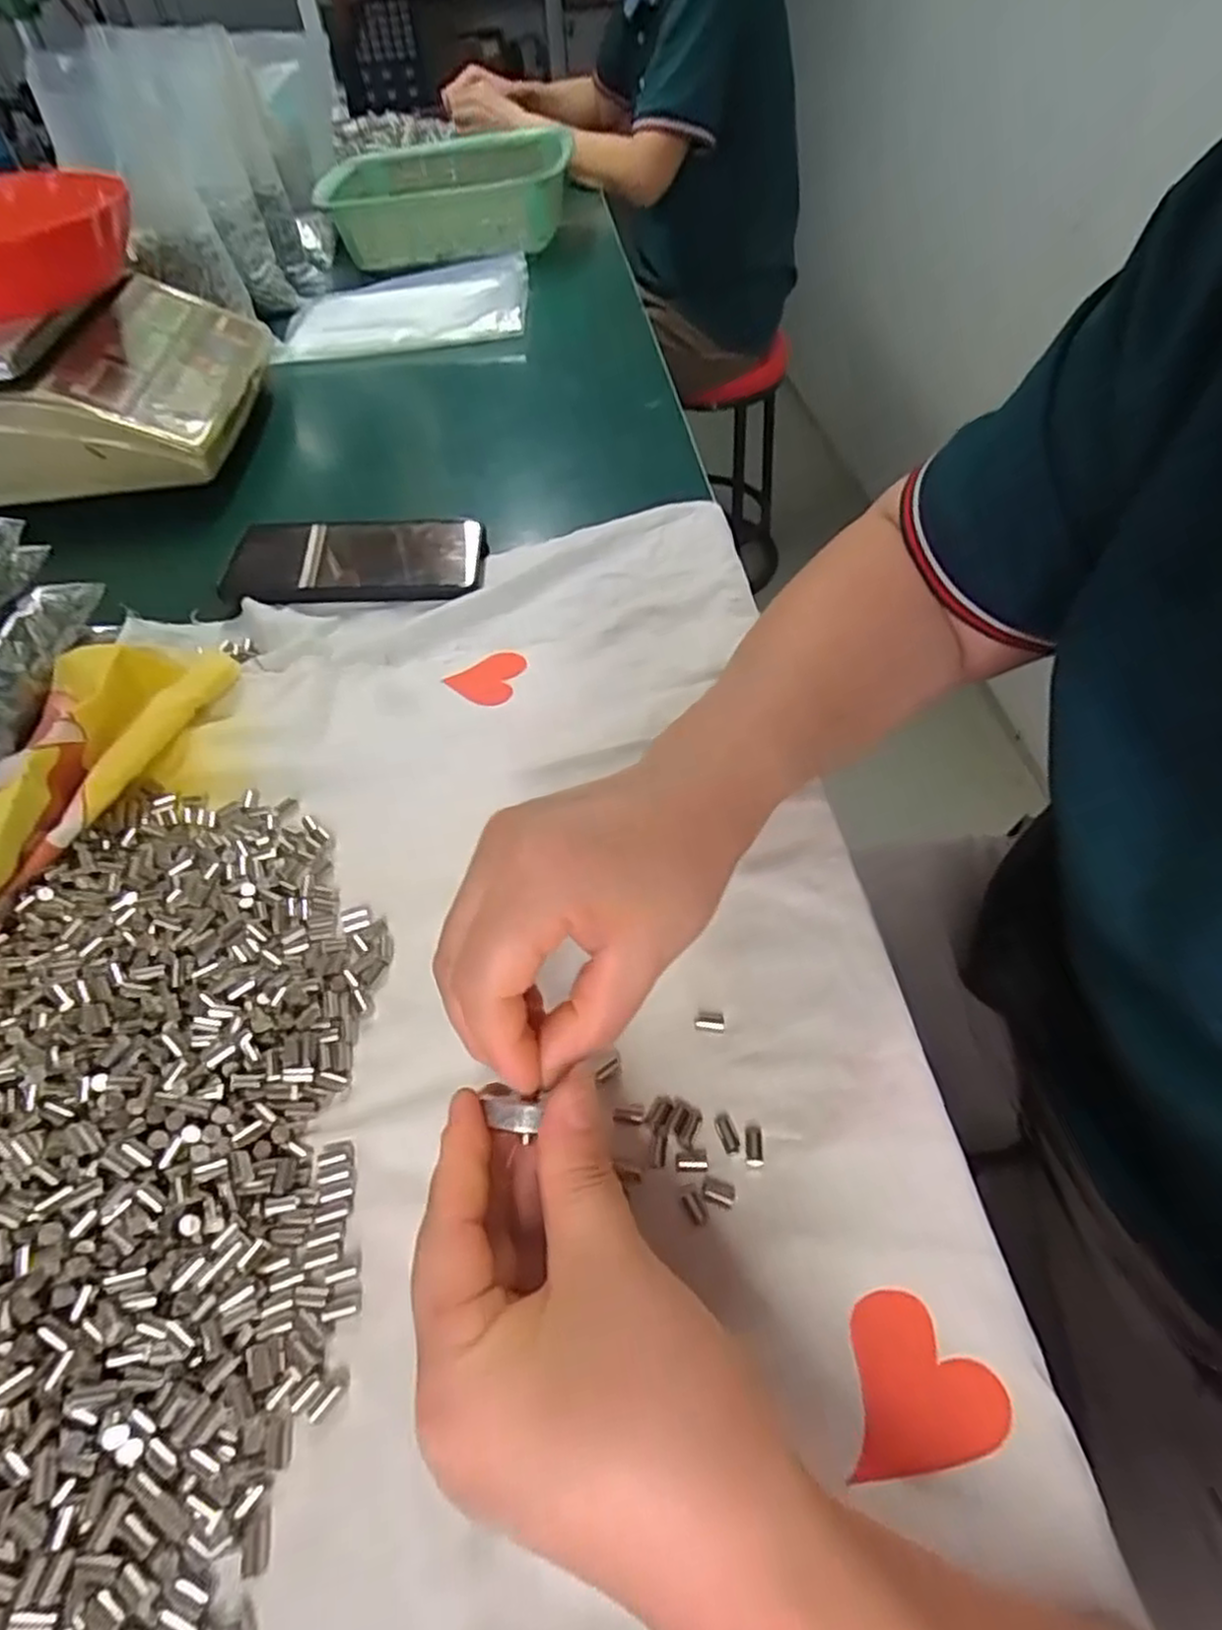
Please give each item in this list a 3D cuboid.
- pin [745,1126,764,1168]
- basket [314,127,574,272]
[{"bbox_3d":[0.049,0.113,0.251,0.006,0.004,0.014,2,52,4],"label":"pin"},{"bbox_3d":[-0.198,-0.747,0.897,0.285,0.091,0.159,-11,52,-6],"label":"basket"}]

